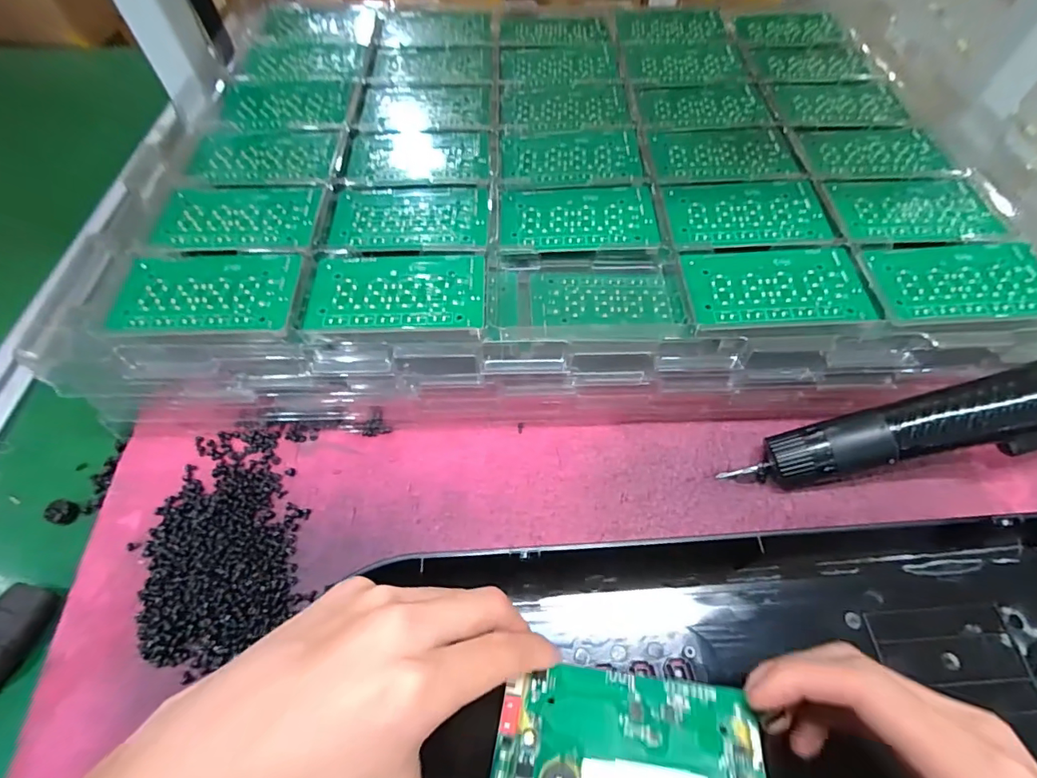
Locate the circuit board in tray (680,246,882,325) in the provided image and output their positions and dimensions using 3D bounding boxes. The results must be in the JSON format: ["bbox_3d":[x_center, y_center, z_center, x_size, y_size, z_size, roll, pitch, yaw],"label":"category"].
[{"bbox_3d":[0.160,-0.066,0.308,0.107,0.006,0.059,0,59,-1],"label":"circuit board in tray"}]

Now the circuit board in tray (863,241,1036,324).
[{"bbox_3d":[0.278,-0.069,0.309,0.109,0.005,0.060,-2,59,-2],"label":"circuit board in tray"}]

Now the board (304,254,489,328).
[{"bbox_3d":[-0.074,-0.061,0.303,0.105,0.004,0.058,0,59,-1],"label":"board"}]

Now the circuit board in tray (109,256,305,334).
[{"bbox_3d":[-0.189,-0.059,0.298,0.104,0.004,0.058,-1,59,-1],"label":"circuit board in tray"}]

